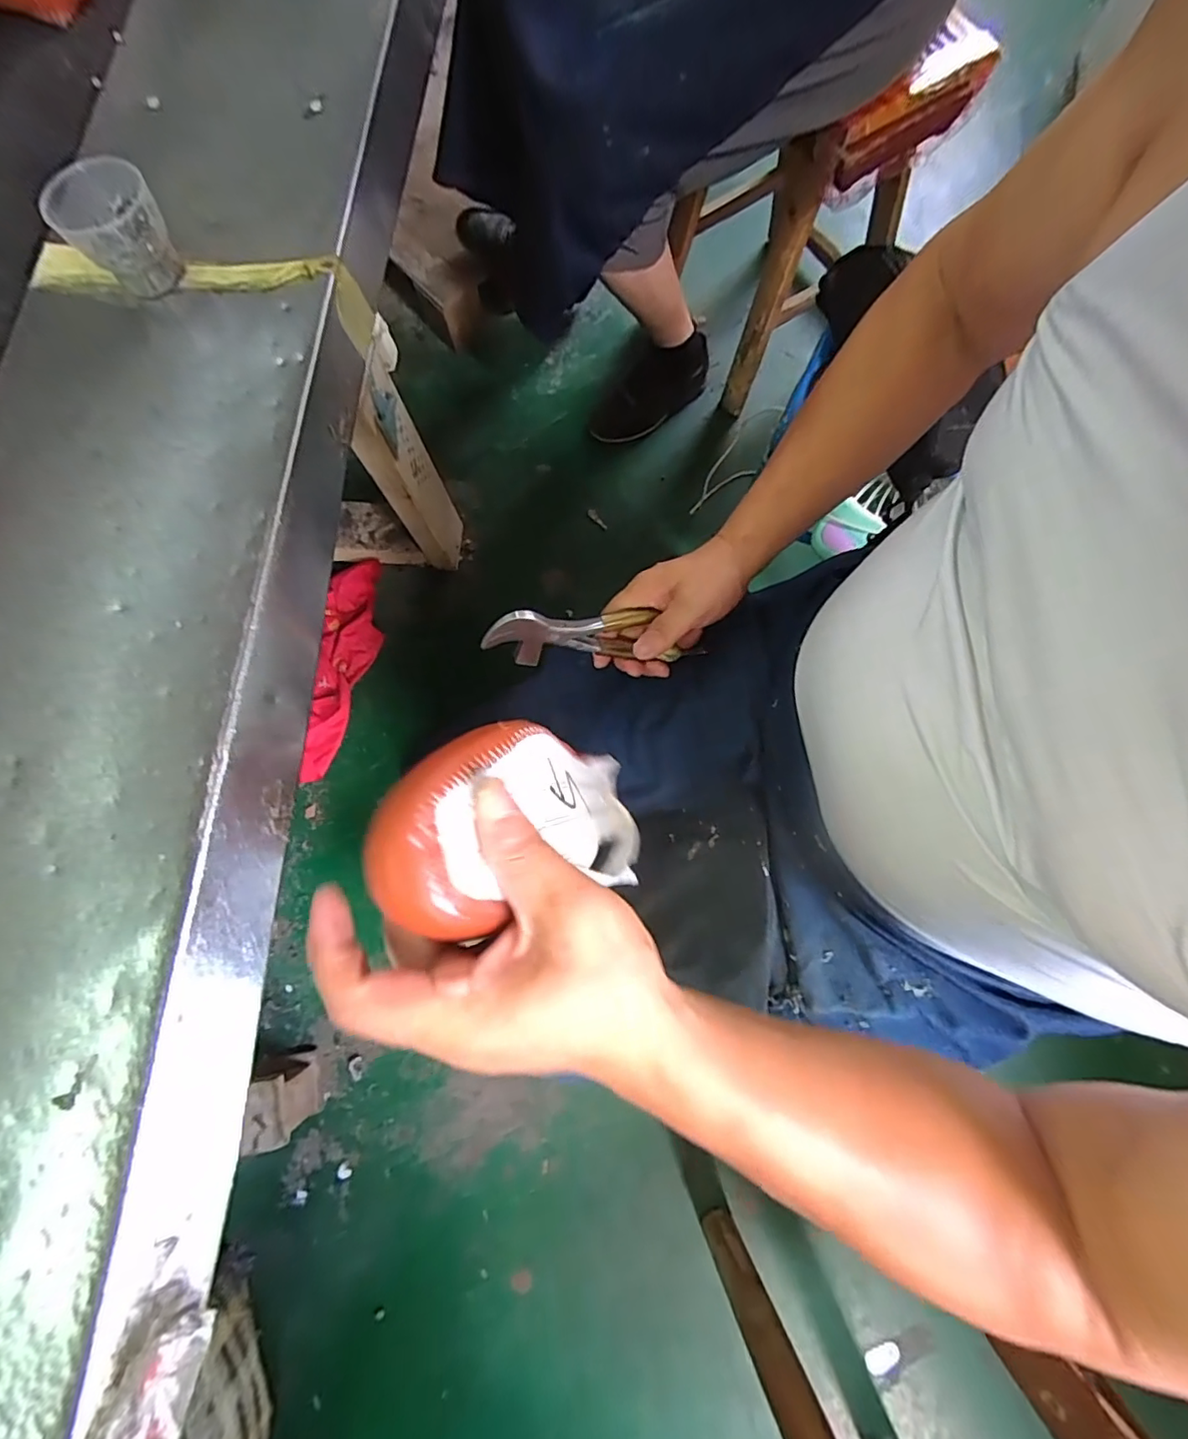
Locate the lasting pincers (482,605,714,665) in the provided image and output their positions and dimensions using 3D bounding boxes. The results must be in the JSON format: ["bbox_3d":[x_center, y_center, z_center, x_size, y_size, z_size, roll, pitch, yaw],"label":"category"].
[{"bbox_3d":[0.003,-0.067,0.453,0.179,0.044,0.023,-2,36,-20],"label":"lasting pincers"}]

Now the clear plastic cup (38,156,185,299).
[{"bbox_3d":[-0.313,-0.324,0.371,0.063,0.050,0.054,-42,81,-6],"label":"clear plastic cup"}]

